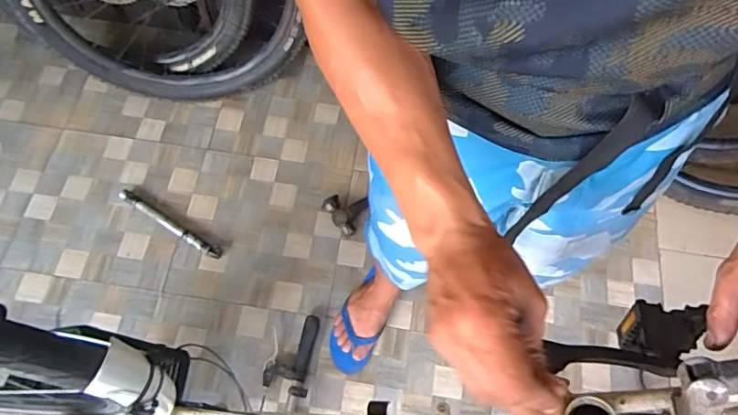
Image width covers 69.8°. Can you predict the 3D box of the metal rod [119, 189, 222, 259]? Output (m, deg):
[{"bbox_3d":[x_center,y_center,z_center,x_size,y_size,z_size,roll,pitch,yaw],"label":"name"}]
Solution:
[{"bbox_3d":[-0.494,0.040,1.309,0.306,0.022,0.031,29,67,12],"label":"metal rod"}]

